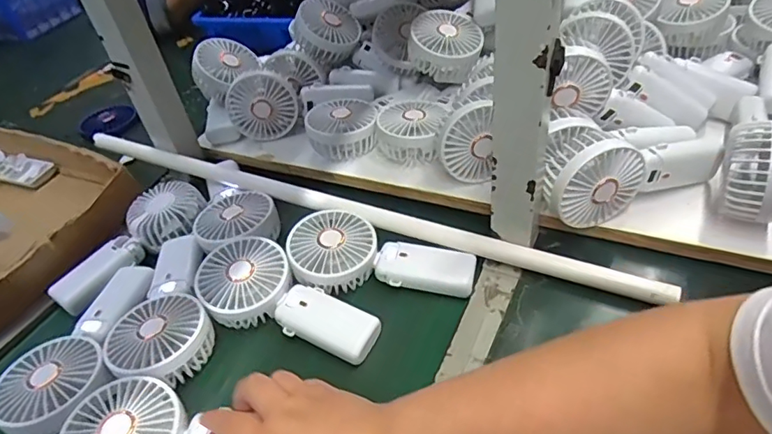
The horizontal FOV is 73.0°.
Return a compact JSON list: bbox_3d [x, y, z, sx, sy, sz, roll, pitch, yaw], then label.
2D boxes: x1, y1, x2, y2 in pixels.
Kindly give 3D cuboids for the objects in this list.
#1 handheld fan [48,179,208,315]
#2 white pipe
[{"bbox_3d":[-0.280,0.027,0.574,0.071,0.034,0.178,20,51,32],"label":"handheld fan"},{"bbox_3d":[-0.059,-0.015,0.565,0.670,0.029,0.028,14,48,21],"label":"white pipe"}]

